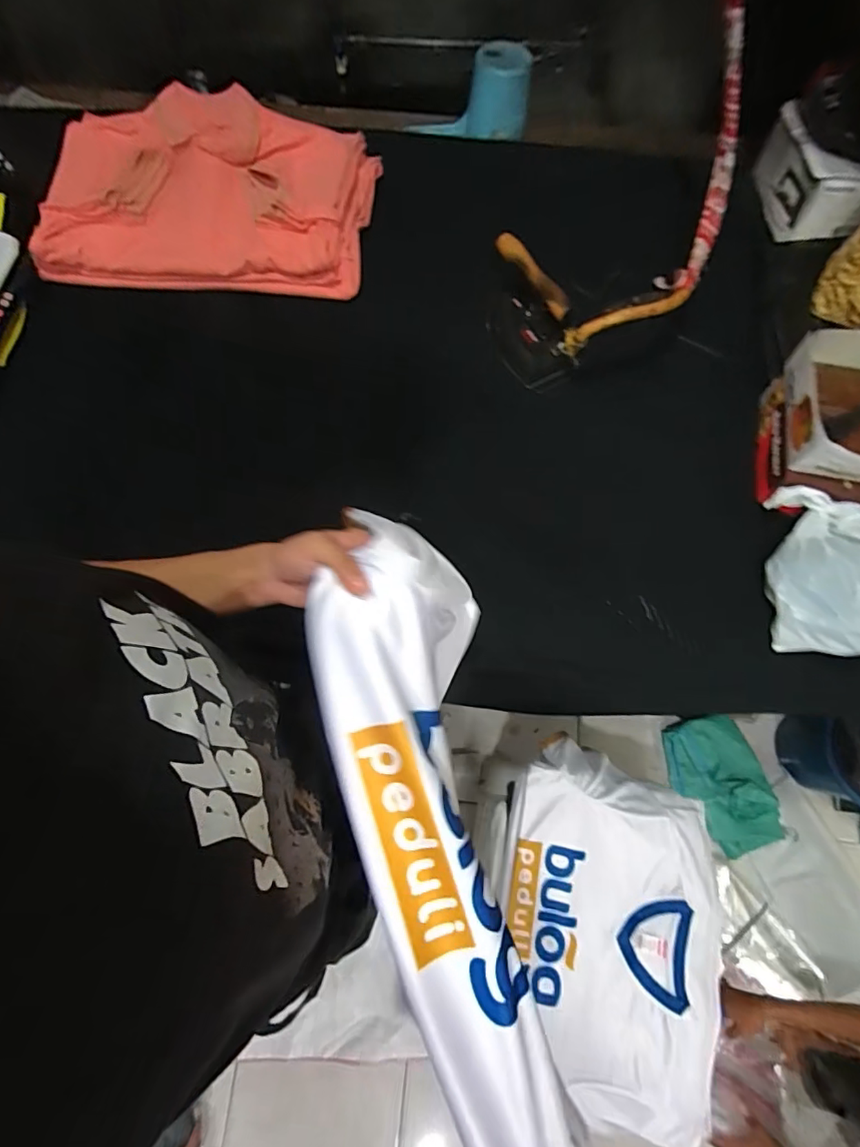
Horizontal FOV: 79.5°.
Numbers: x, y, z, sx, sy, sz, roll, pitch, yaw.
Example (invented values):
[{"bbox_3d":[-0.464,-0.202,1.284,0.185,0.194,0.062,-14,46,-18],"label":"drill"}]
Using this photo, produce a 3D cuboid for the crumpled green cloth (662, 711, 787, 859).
[{"bbox_3d":[0.784,0.562,1.391,0.247,0.044,0.347,-21,72,-7],"label":"crumpled green cloth"}]

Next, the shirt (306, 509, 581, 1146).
[{"bbox_3d":[0.021,0.251,0.424,0.141,0.061,0.620,-14,81,-5],"label":"shirt"}]

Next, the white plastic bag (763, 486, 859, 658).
[{"bbox_3d":[0.575,0.004,0.682,0.226,0.070,0.215,10,71,4],"label":"white plastic bag"}]

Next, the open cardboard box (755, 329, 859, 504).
[{"bbox_3d":[0.614,-0.211,0.743,0.212,0.105,0.232,13,72,5],"label":"open cardboard box"}]

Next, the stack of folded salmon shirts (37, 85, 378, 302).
[{"bbox_3d":[-0.381,-0.665,0.902,0.530,0.130,0.341,4,71,2],"label":"stack of folded salmon shirts"}]

